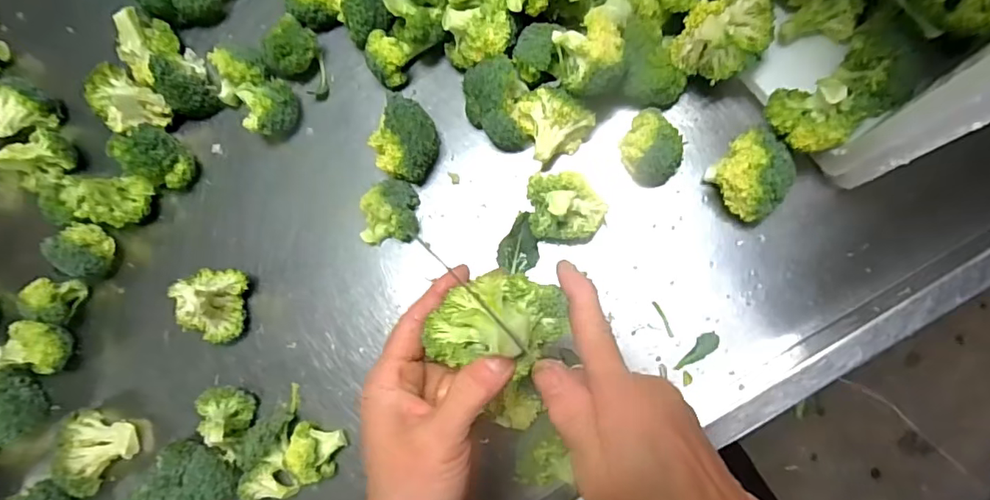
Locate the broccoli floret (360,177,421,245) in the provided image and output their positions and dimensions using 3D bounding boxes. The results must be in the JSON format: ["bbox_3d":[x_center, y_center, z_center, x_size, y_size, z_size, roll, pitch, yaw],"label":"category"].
[{"bbox_3d":[-0.093,-0.034,0.468,0.050,0.033,0.053,-2,83,7],"label":"broccoli floret"}]

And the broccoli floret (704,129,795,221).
[{"bbox_3d":[0.199,-0.056,0.426,0.055,0.056,0.054,-1,83,7],"label":"broccoli floret"}]

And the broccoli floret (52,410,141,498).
[{"bbox_3d":[-0.342,0.172,0.470,0.047,0.048,0.068,-14,81,5],"label":"broccoli floret"}]

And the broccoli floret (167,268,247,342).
[{"bbox_3d":[-0.248,0.046,0.461,0.049,0.071,0.063,4,83,8],"label":"broccoli floret"}]

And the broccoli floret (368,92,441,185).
[{"bbox_3d":[-0.070,-0.095,0.462,0.054,0.052,0.073,25,87,10],"label":"broccoli floret"}]

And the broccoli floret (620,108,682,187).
[{"bbox_3d":[0.124,-0.077,0.442,0.049,0.053,0.045,-1,83,7],"label":"broccoli floret"}]

